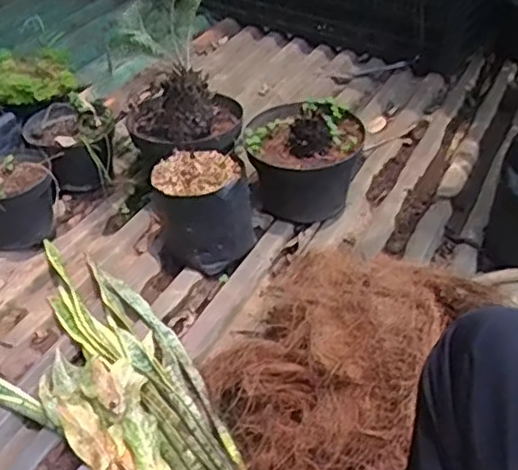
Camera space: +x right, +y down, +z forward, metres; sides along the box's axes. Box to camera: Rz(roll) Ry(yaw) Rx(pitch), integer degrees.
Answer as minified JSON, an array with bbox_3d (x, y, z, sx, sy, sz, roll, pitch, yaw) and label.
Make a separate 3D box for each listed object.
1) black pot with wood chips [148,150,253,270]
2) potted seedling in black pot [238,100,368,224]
[{"bbox_3d":[-0.094,-0.032,1.153,0.160,0.176,0.138,-2,39,-7],"label":"black pot with wood chips"},{"bbox_3d":[0.084,-0.150,1.289,0.214,0.195,0.220,7,38,4],"label":"potted seedling in black pot"}]

